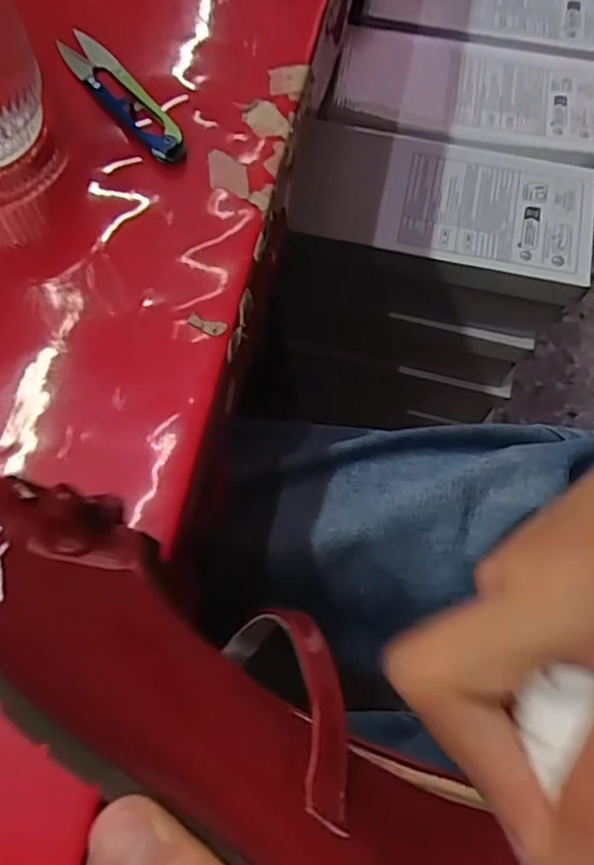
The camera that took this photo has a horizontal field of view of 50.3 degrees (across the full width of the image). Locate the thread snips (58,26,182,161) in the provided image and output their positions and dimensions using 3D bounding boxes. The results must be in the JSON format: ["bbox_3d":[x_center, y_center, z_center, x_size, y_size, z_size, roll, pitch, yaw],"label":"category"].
[{"bbox_3d":[-0.083,-0.161,0.307,0.020,0.013,0.094,-37,75,-14],"label":"thread snips"}]

